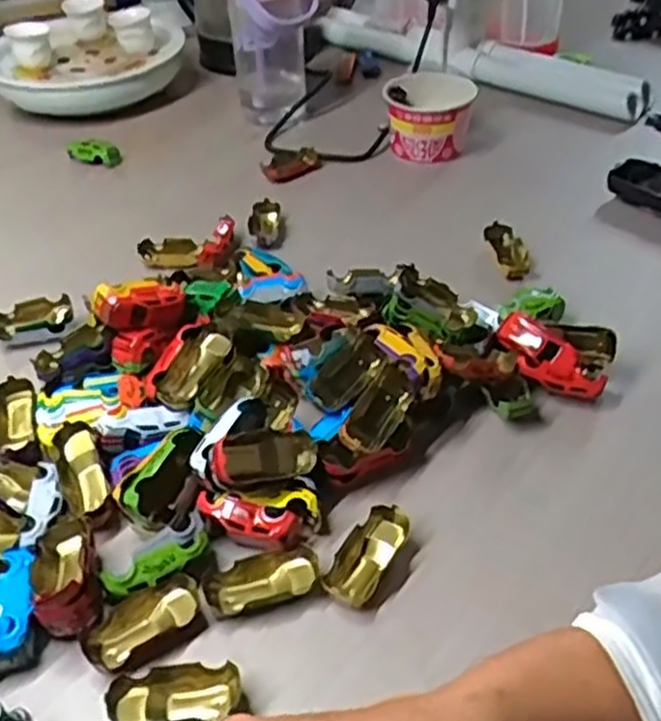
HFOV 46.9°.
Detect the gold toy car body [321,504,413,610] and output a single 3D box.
[{"bbox_3d":[0.021,0.112,0.444,0.029,0.017,0.062,21,46,25],"label":"gold toy car body"}]

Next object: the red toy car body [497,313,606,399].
[{"bbox_3d":[0.153,-0.001,0.537,0.029,0.026,0.081,-33,64,-31],"label":"red toy car body"}]

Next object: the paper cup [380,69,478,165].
[{"bbox_3d":[0.104,-0.257,0.806,0.087,0.072,0.092,-1,41,1],"label":"paper cup"}]

